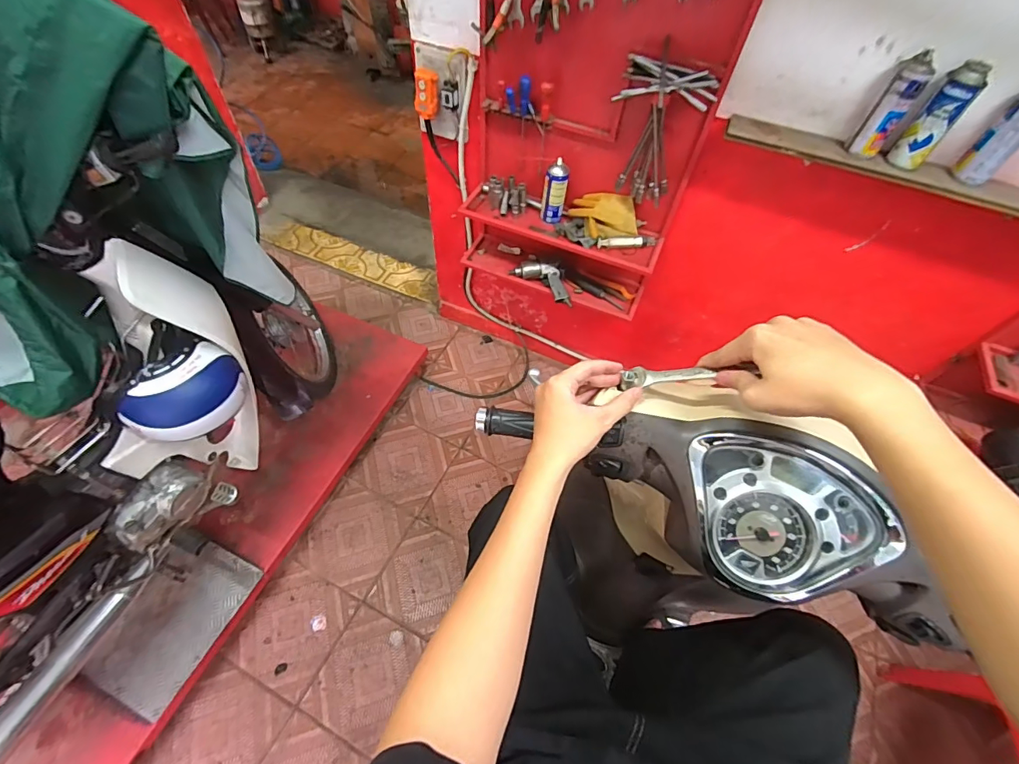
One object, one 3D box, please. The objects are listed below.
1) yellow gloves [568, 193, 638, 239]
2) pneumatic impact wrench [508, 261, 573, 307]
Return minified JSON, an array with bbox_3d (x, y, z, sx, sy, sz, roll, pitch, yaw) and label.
[{"bbox_3d":[0.269,-0.467,1.264,0.202,0.075,0.090,14,57,6],"label":"yellow gloves"},{"bbox_3d":[0.120,-0.334,1.430,0.223,0.052,0.089,36,62,18],"label":"pneumatic impact wrench"}]

